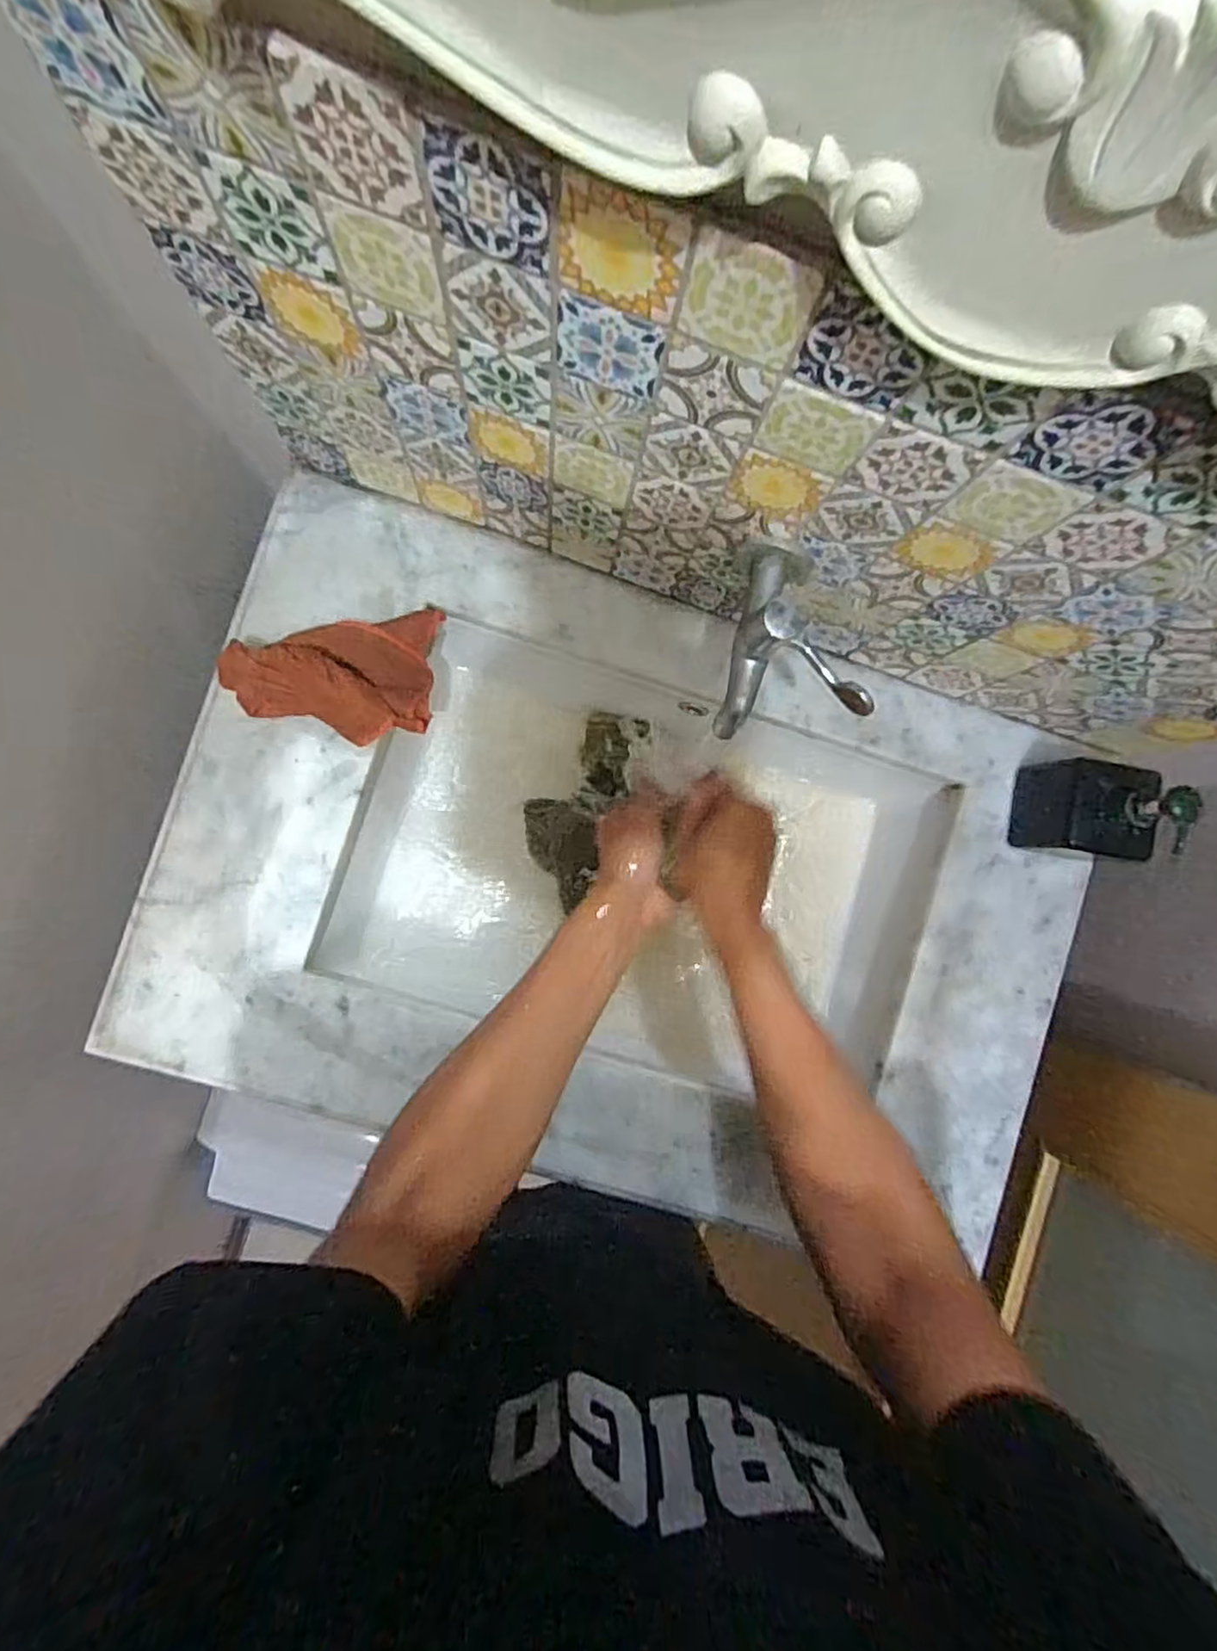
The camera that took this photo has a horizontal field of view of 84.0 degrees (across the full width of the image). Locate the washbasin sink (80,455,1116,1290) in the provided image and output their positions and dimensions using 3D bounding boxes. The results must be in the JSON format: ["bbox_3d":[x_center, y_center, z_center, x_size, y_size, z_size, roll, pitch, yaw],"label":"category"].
[{"bbox_3d":[0.020,0.054,0.591,0.696,0.155,0.450,18,87,-4],"label":"washbasin sink"}]

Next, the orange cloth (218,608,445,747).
[{"bbox_3d":[-0.190,-0.103,0.476,0.152,0.059,0.090,-13,90,-5],"label":"orange cloth"}]

